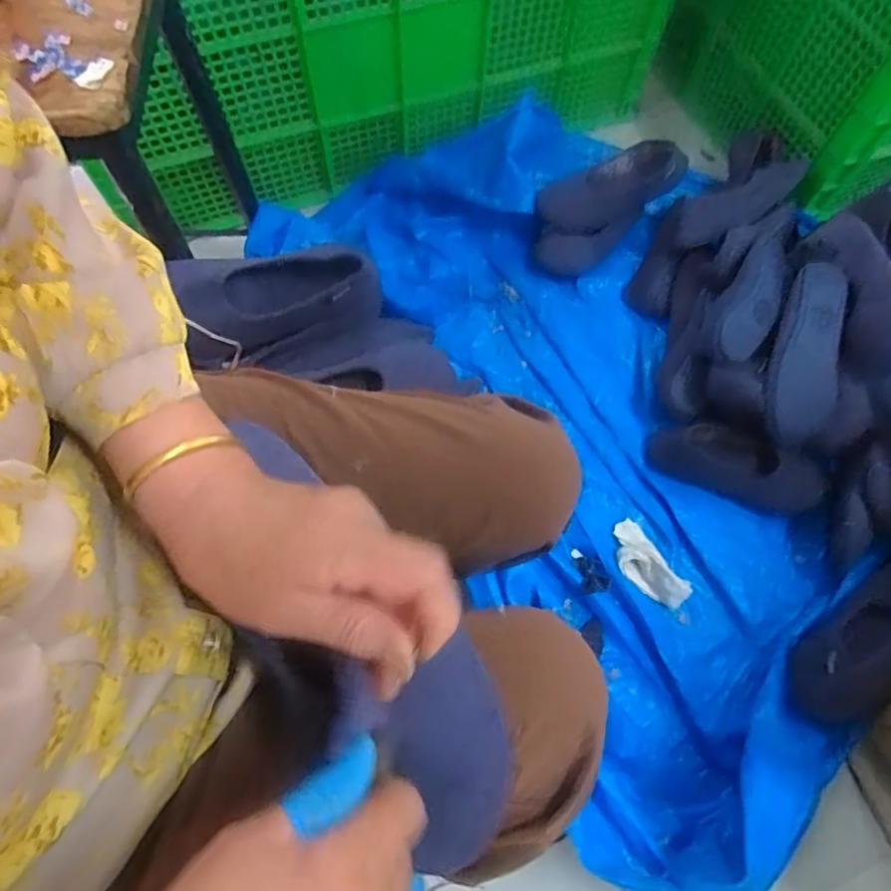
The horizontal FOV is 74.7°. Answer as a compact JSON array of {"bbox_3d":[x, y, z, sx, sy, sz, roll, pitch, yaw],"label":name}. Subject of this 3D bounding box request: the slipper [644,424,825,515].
[{"bbox_3d":[0.426,0.032,0.865,0.241,0.062,0.085,17,68,5],"label":"slipper"}]

